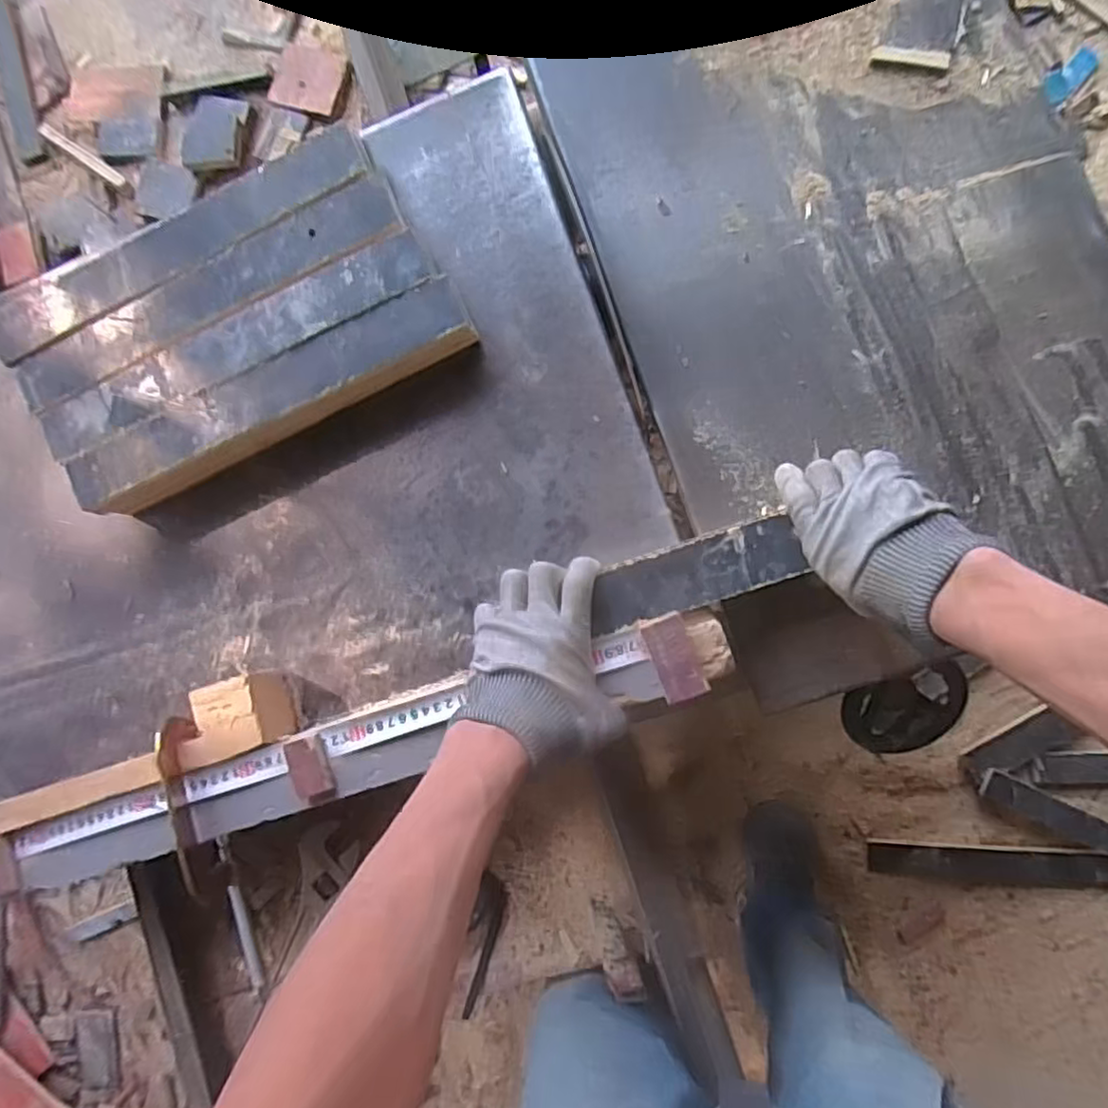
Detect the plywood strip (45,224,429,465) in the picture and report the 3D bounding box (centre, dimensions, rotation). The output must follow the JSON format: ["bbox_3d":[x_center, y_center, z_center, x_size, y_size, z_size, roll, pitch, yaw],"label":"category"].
[{"bbox_3d":[-0.280,-0.176,0.576,0.373,0.018,0.054,-23,88,5],"label":"plywood strip"}]

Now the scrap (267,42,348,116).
[{"bbox_3d":[-0.259,-0.502,0.707,0.076,0.006,0.068,18,88,9],"label":"scrap"}]

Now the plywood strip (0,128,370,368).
[{"bbox_3d":[-0.334,-0.268,0.586,0.373,0.020,0.051,-24,88,5],"label":"plywood strip"}]

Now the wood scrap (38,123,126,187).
[{"bbox_3d":[-0.528,-0.446,0.747,0.127,0.010,0.014,35,91,9],"label":"wood scrap"}]

